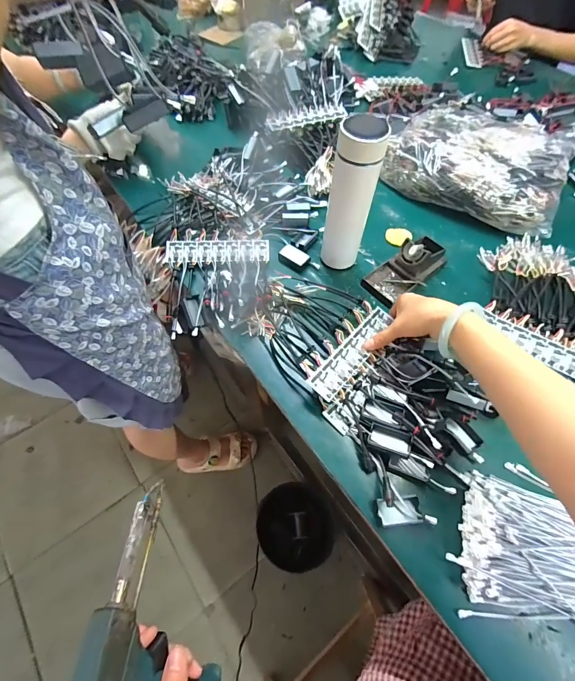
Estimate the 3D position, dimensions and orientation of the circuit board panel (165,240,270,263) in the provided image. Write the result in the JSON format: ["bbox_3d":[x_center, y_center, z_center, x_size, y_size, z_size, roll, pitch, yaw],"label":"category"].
[{"bbox_3d":[-0.122,-0.154,0.589,0.176,0.022,0.047,1,61,0],"label":"circuit board panel"}]

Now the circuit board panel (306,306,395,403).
[{"bbox_3d":[0.094,0.012,0.475,0.040,0.006,0.171,34,61,17],"label":"circuit board panel"}]

